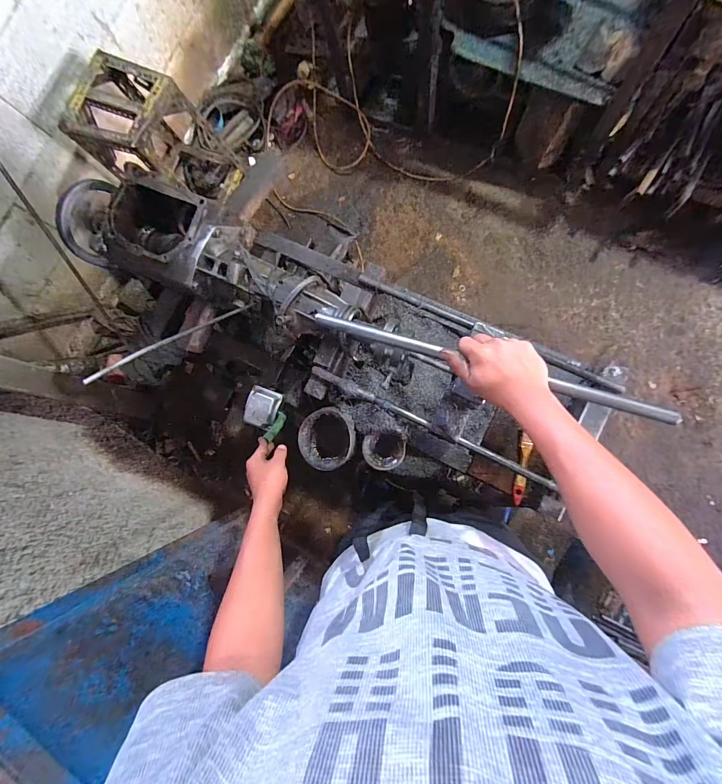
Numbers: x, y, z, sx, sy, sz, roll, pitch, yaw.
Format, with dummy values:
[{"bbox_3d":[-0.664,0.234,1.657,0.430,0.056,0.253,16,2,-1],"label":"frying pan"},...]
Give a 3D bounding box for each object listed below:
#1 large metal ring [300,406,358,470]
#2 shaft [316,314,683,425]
[{"bbox_3d":[-0.068,0.096,0.726,0.124,0.045,0.122,0,87,9],"label":"large metal ring"},{"bbox_3d":[0.163,-0.036,0.464,0.465,0.018,0.018,17,90,7],"label":"shaft"}]

